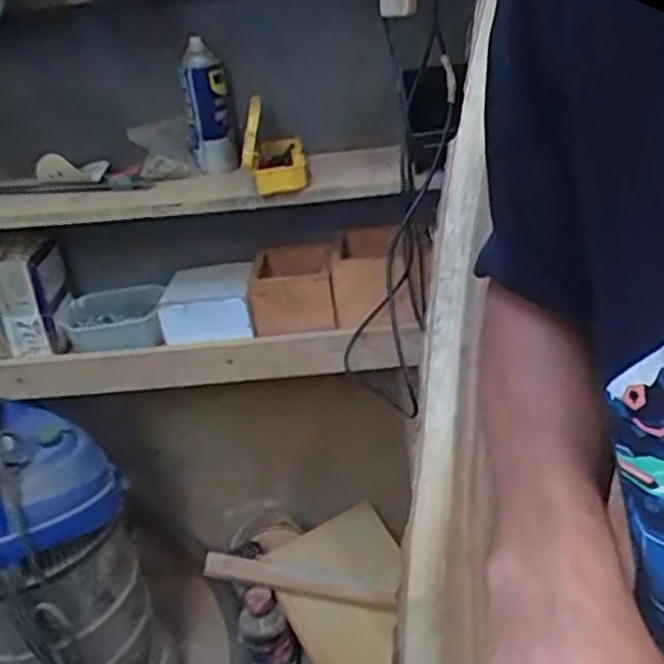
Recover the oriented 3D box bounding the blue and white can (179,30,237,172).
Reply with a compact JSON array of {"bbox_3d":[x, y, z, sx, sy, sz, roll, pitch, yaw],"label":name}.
[{"bbox_3d":[-0.191,-0.327,1.043,0.072,0.187,0.052,-18,16,-32],"label":"blue and white can"}]

